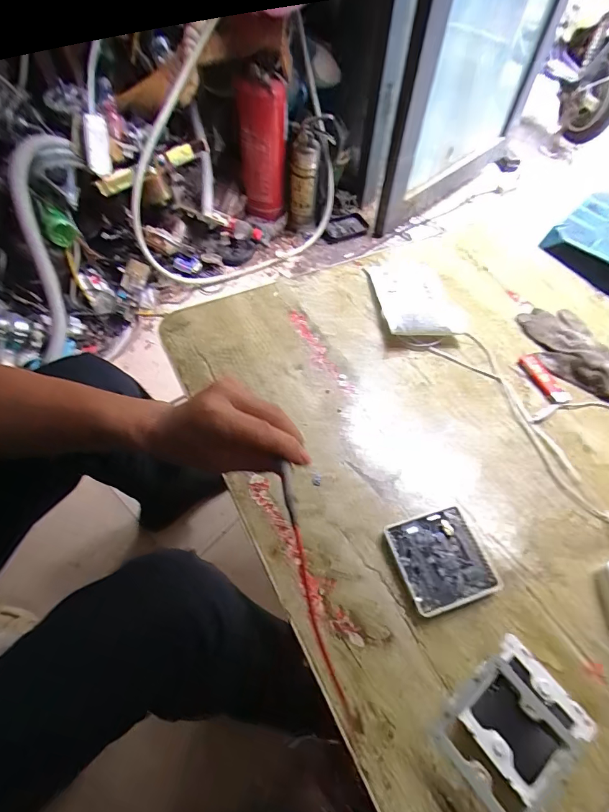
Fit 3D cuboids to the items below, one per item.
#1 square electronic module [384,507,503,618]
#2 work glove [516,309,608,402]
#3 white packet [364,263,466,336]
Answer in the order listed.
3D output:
[{"bbox_3d":[0.136,0.151,0.408,0.090,0.012,0.087,-13,57,-13],"label":"square electronic module"},{"bbox_3d":[0.387,-0.073,0.571,0.109,0.027,0.189,-10,56,-11],"label":"work glove"},{"bbox_3d":[0.164,-0.172,0.608,0.115,0.040,0.182,-2,55,-6],"label":"white packet"}]

